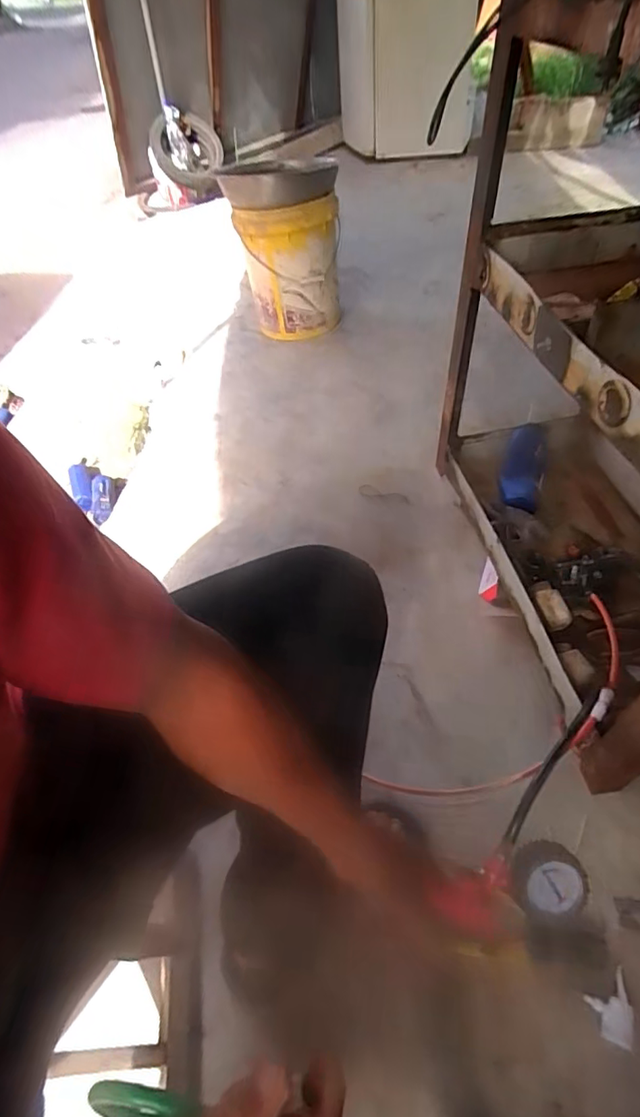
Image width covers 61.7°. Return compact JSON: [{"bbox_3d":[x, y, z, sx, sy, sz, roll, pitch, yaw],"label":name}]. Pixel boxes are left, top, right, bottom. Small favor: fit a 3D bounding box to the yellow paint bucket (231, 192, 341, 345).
[{"bbox_3d":[-0.092,-0.917,1.681,0.299,0.370,0.287,-1,48,1],"label":"yellow paint bucket"}]

